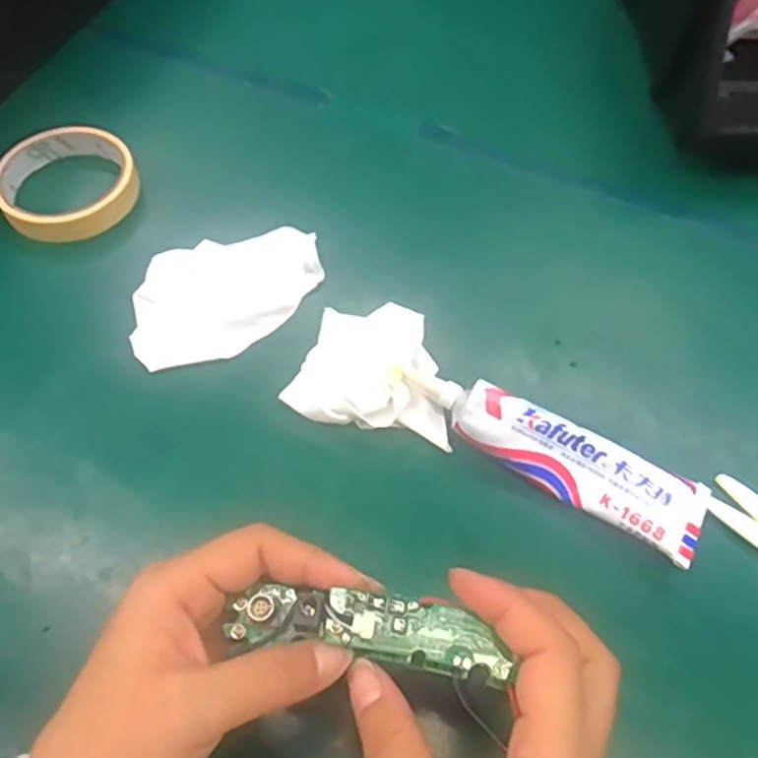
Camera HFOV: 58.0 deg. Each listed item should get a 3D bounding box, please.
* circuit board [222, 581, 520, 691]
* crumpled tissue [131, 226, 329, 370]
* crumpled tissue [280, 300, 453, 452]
[{"bbox_3d":[-0.003,0.088,0.241,0.099,0.014,0.022,8,60,5],"label":"circuit board"},{"bbox_3d":[-0.091,-0.052,0.413,0.121,0.017,0.071,-25,64,-16],"label":"crumpled tissue"},{"bbox_3d":[-0.001,-0.009,0.388,0.089,0.021,0.077,10,60,3],"label":"crumpled tissue"}]

